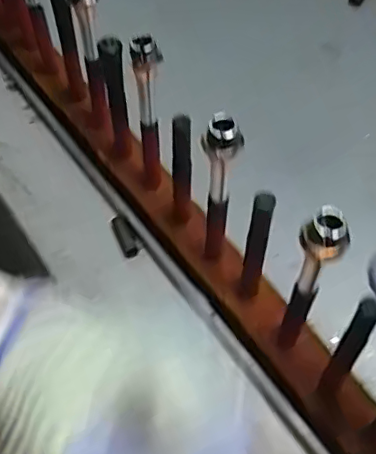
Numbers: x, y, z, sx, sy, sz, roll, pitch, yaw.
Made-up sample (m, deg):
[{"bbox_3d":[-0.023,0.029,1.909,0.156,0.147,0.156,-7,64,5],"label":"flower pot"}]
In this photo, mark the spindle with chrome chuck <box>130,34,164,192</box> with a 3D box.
[{"bbox_3d":[-0.035,-0.091,0.505,0.024,0.179,0.026,-1,51,-5],"label":"spindle with chrome chuck"}]

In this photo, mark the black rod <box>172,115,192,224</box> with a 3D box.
[{"bbox_3d":[-0.006,-0.042,0.498,0.018,0.142,0.014,3,51,-2],"label":"black rod"}]

